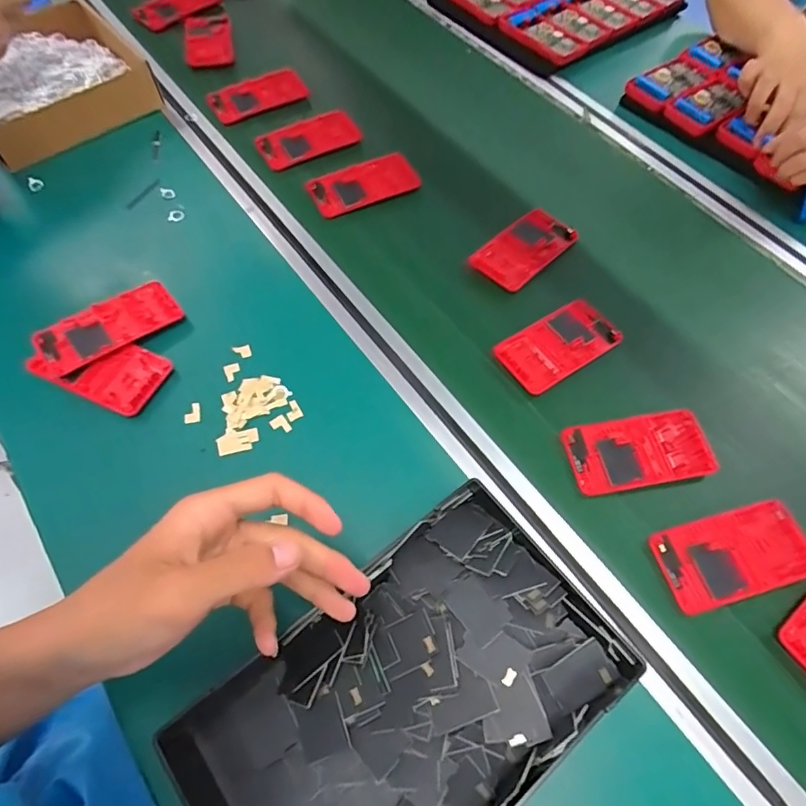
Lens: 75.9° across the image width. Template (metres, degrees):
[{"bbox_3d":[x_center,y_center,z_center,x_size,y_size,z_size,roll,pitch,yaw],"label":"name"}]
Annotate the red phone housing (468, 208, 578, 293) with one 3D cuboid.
[{"bbox_3d":[0.132,-0.166,0.557,0.117,0.011,0.062,-40,71,-21],"label":"red phone housing"}]

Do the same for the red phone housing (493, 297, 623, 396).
[{"bbox_3d":[0.150,-0.056,0.498,0.120,0.012,0.061,-31,68,-18],"label":"red phone housing"}]

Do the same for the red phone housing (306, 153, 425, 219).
[{"bbox_3d":[-0.046,-0.254,0.595,0.121,0.015,0.064,-21,68,-11],"label":"red phone housing"}]

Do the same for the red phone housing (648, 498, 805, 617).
[{"bbox_3d":[0.261,0.118,0.405,0.119,0.005,0.063,-14,64,-10],"label":"red phone housing"}]

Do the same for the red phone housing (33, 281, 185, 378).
[{"bbox_3d":[-0.272,-0.070,0.479,0.122,0.016,0.059,-37,70,-20],"label":"red phone housing"}]

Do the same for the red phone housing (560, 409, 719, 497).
[{"bbox_3d":[0.204,0.042,0.447,0.121,0.010,0.062,-9,63,-8],"label":"red phone housing"}]

